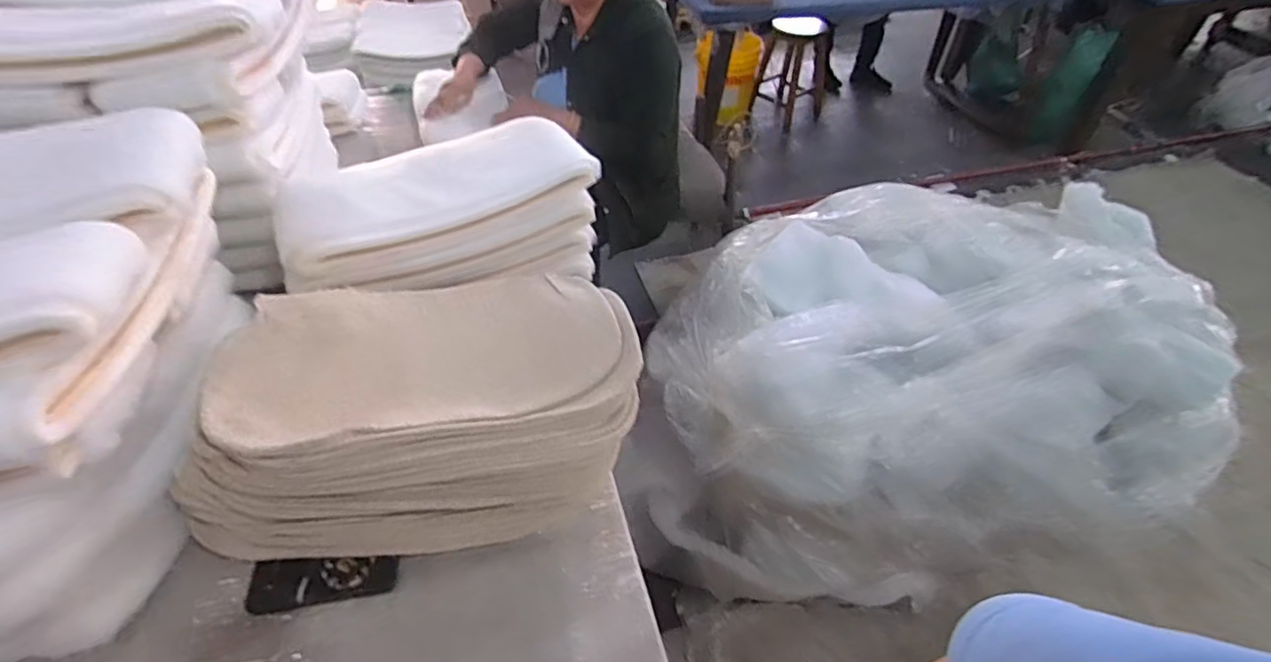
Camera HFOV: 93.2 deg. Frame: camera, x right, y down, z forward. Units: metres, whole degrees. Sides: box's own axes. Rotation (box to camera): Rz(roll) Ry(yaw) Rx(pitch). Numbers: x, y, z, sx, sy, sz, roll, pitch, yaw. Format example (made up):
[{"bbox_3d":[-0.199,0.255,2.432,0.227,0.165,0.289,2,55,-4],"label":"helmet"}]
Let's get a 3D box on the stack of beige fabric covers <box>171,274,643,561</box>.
[{"bbox_3d":[-0.262,0.079,0.756,0.522,0.181,0.322,-3,46,-3],"label":"stack of beige fabric covers"}]

